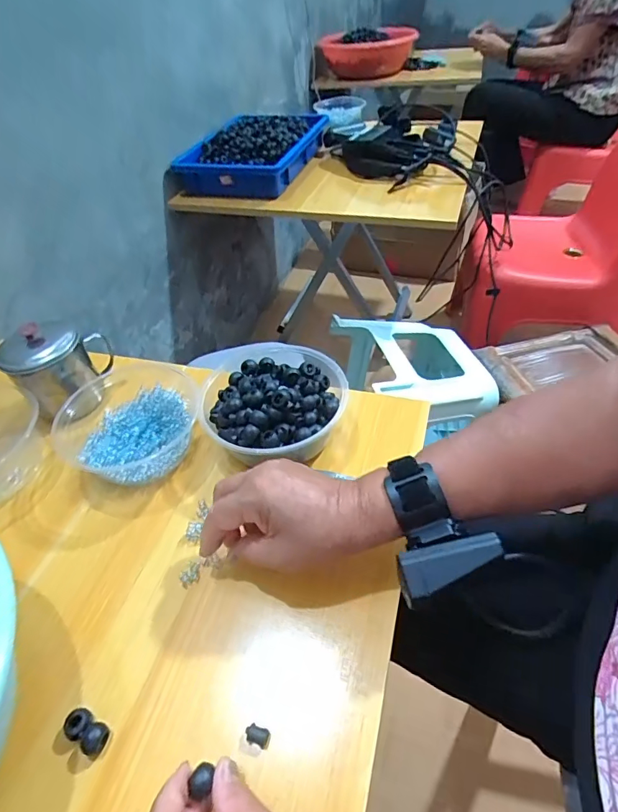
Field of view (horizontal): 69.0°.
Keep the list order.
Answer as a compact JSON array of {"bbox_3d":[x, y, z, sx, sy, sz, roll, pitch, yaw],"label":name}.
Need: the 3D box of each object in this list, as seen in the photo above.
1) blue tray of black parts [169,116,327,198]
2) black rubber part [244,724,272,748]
[{"bbox_3d":[-0.121,-0.560,0.992,0.252,0.088,0.298,7,48,13],"label":"blue tray of black parts"},{"bbox_3d":[-0.033,0.214,0.292,0.016,0.007,0.011,9,48,15],"label":"black rubber part"}]

